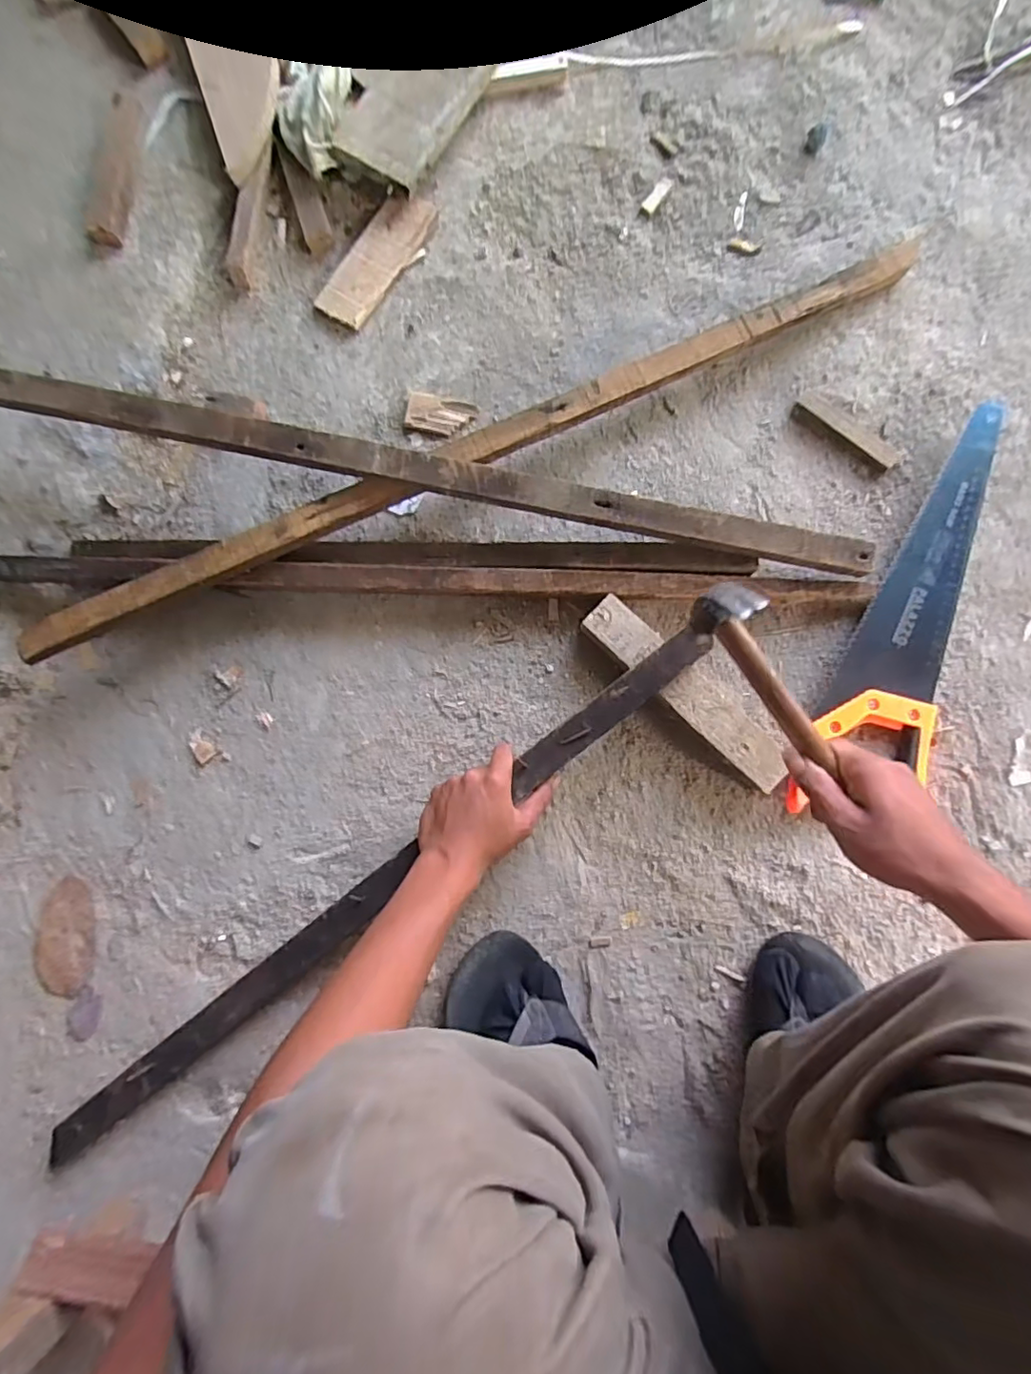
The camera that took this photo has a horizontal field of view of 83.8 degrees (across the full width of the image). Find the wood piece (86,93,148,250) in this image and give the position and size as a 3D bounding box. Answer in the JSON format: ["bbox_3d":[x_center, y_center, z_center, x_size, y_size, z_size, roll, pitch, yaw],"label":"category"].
[{"bbox_3d":[-0.457,-0.598,0.666,0.038,0.019,0.182,6,83,6],"label":"wood piece"}]

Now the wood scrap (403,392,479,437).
[{"bbox_3d":[-0.085,-0.304,0.643,0.077,0.006,0.042,14,85,6],"label":"wood scrap"}]

